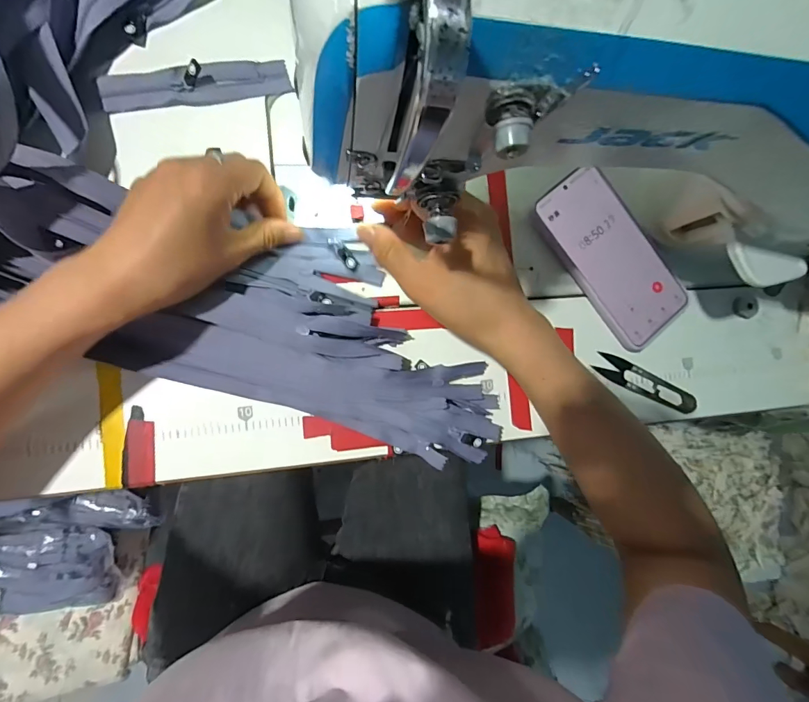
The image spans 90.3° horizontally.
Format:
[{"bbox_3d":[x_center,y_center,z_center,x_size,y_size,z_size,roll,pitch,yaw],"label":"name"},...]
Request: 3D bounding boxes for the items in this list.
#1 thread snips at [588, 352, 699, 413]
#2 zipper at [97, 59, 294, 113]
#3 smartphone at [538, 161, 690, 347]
[{"bbox_3d":[0.216,0.029,0.360,0.101,0.006,0.023,25,84,-7],"label":"thread snips"},{"bbox_3d":[-0.158,-0.206,0.309,0.136,0.017,0.028,-12,95,-11],"label":"zipper"},{"bbox_3d":[0.183,-0.081,0.351,0.077,0.007,0.156,-38,96,-7],"label":"smartphone"}]

